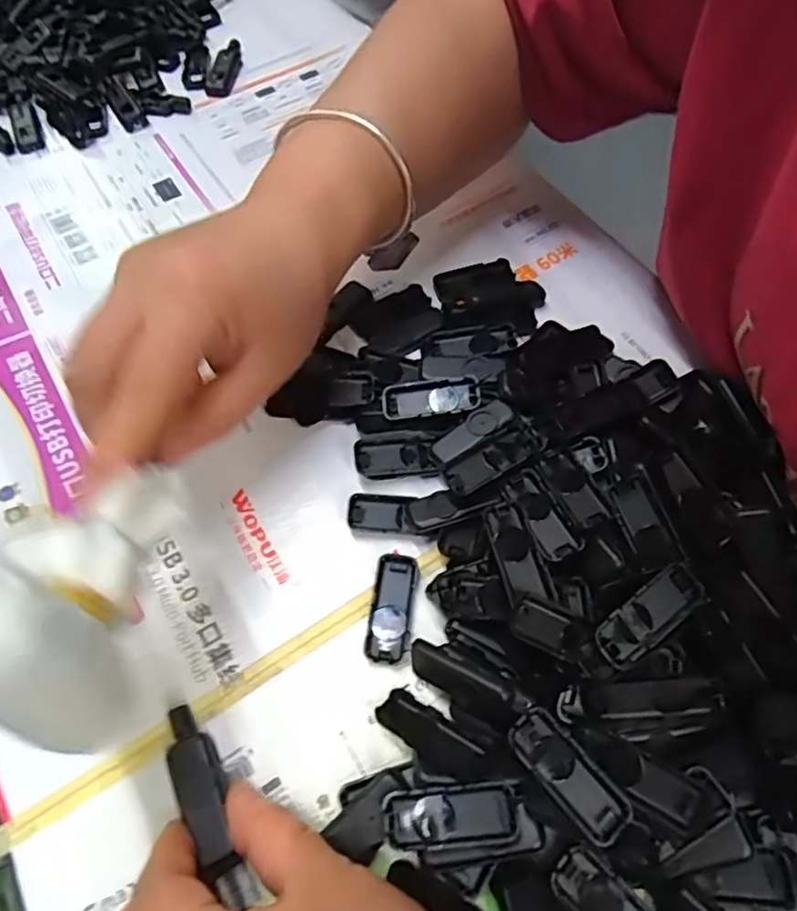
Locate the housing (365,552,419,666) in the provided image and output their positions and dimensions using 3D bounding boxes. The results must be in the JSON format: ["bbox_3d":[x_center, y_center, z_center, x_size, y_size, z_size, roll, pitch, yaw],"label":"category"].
[{"bbox_3d":[-0.003,0.066,0.262,0.018,0.006,0.046,7,63,5],"label":"housing"}]

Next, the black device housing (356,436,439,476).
[{"bbox_3d":[-0.002,0.001,0.290,0.037,0.013,0.017,-7,62,-2],"label":"black device housing"}]

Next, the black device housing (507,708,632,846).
[{"bbox_3d":[0.061,0.113,0.216,0.019,0.005,0.046,-38,67,-16],"label":"black device housing"}]

